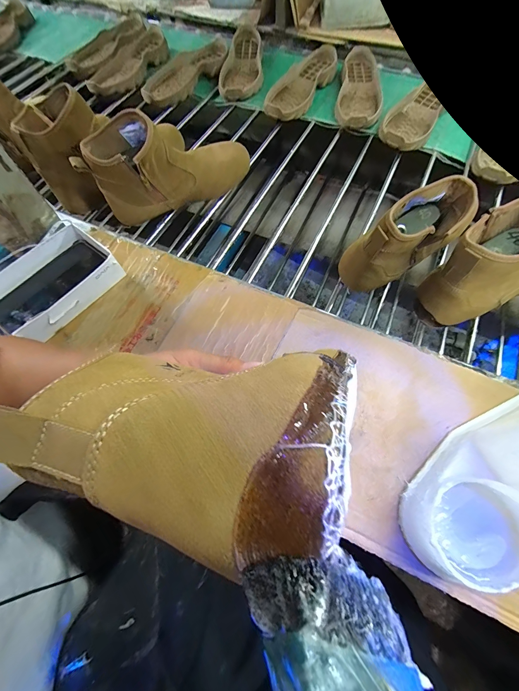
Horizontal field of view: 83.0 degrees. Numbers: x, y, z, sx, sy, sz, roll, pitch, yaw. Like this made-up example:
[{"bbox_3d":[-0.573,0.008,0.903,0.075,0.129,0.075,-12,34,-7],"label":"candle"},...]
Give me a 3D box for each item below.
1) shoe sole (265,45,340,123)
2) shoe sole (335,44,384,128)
[{"bbox_3d":[0.096,-0.637,0.717,0.109,0.052,0.274,26,69,14],"label":"shoe sole"},{"bbox_3d":[0.244,-0.622,0.705,0.098,0.040,0.299,10,66,7],"label":"shoe sole"}]

